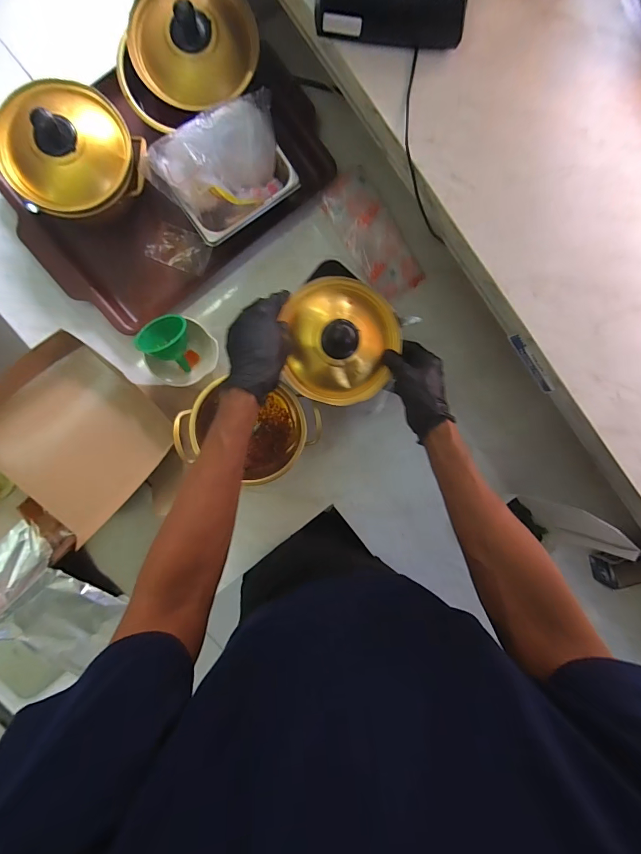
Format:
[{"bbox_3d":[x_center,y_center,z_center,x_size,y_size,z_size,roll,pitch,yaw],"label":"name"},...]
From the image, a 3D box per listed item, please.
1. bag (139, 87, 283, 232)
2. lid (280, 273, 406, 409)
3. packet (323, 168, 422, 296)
[{"bbox_3d":[-0.139,-0.371,0.527,0.196,0.089,0.118,-27,96,-2],"label":"bag"},{"bbox_3d":[0.033,-0.120,0.508,0.158,0.049,0.171,0,95,-4],"label":"lid"},{"bbox_3d":[0.089,-0.324,0.620,0.094,0.019,0.212,-34,96,-1],"label":"packet"}]

